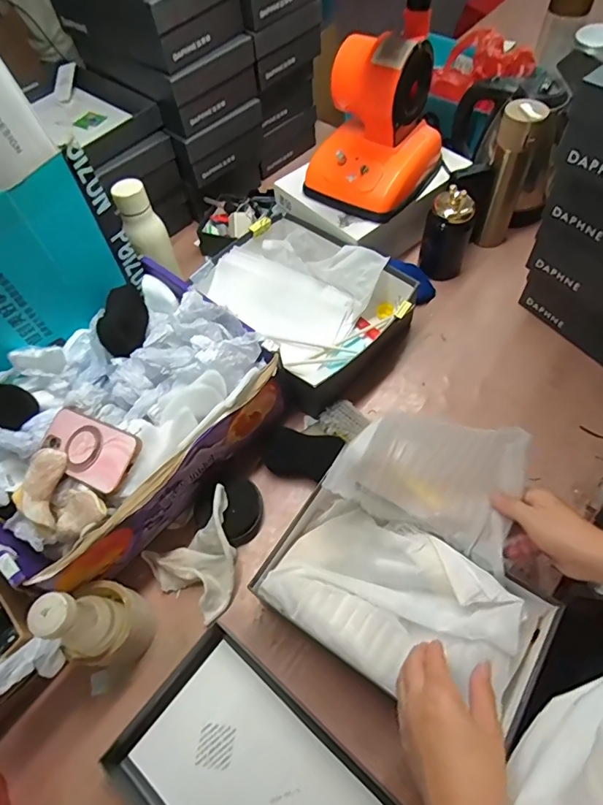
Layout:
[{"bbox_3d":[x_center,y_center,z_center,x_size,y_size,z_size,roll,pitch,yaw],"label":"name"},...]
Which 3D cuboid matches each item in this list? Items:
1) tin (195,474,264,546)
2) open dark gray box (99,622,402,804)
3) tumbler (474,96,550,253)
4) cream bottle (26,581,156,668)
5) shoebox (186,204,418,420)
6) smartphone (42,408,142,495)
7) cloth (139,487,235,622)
[{"bbox_3d":[-0.094,0.137,0.631,0.016,0.094,0.085,-25,41,42],"label":"tin"},{"bbox_3d":[-0.044,0.416,0.495,0.307,0.034,0.180,34,68,21],"label":"open dark gray box"},{"bbox_3d":[0.355,-0.387,0.821,0.063,0.252,0.072,18,63,14],"label":"tumbler"},{"bbox_3d":[-0.220,0.241,0.518,0.065,0.178,0.083,0,60,4],"label":"cream bottle"},{"bbox_3d":[0.001,-0.170,0.793,0.250,0.095,0.326,-39,65,-18],"label":"shoebox"},{"bbox_3d":[-0.265,0.054,0.577,0.150,0.013,0.074,19,76,27],"label":"smartphone"},{"bbox_3d":[-0.120,0.202,0.610,0.138,0.034,0.119,-43,79,4],"label":"cloth"}]

